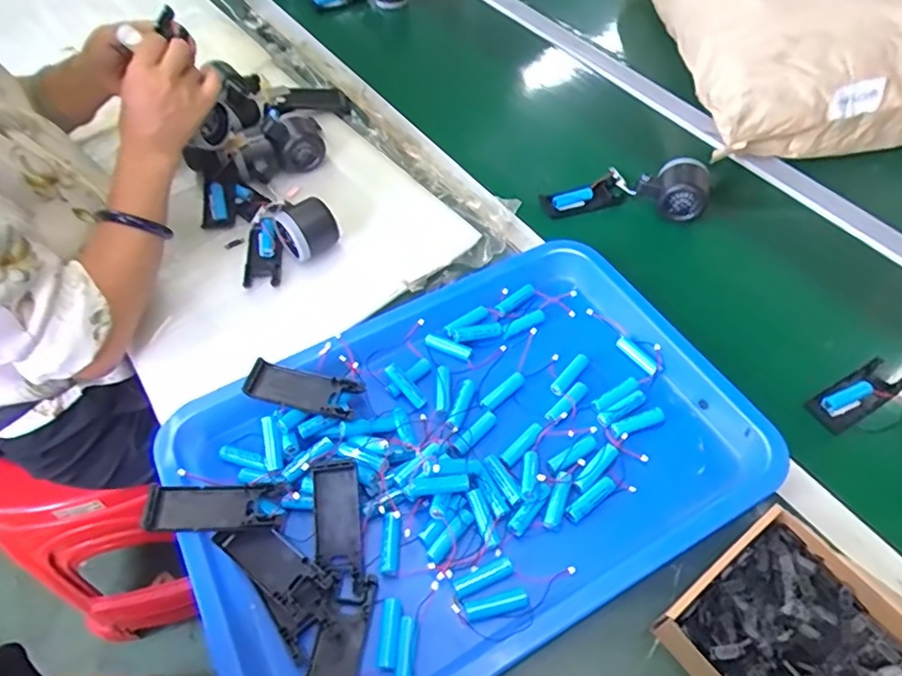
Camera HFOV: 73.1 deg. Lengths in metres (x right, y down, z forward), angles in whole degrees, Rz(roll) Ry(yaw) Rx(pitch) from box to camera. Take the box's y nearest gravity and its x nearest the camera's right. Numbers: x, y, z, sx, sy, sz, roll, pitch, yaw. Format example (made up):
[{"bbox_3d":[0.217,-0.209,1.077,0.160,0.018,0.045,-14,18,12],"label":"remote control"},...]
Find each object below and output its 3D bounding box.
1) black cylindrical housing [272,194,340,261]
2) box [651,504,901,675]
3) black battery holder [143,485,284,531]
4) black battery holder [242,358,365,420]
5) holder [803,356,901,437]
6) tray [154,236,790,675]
[{"bbox_3d":[-0.162,-0.120,0.689,0.062,0.056,0.049,-30,60,-20],"label":"black cylindrical housing"},{"bbox_3d":[0.255,0.229,0.437,0.158,0.046,0.165,-32,61,-21],"label":"box"},{"bbox_3d":[-0.195,0.139,0.500,0.104,0.016,0.039,3,50,-14],"label":"black battery holder"},{"bbox_3d":[-0.135,0.047,0.562,0.098,0.030,0.037,11,55,7],"label":"black battery holder"},{"bbox_3d":[0.394,0.056,0.590,0.100,0.028,0.038,-26,58,-18],"label":"holder"},{"bbox_3d":[0.014,0.100,0.539,0.488,0.046,0.327,-26,58,-18],"label":"tray"}]

